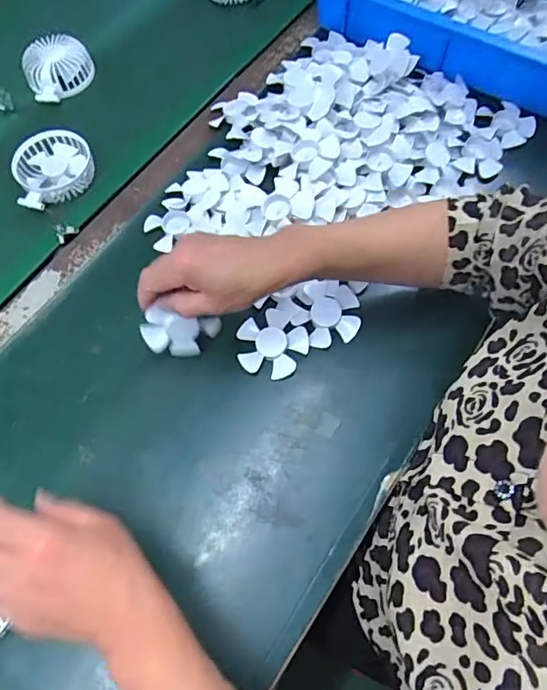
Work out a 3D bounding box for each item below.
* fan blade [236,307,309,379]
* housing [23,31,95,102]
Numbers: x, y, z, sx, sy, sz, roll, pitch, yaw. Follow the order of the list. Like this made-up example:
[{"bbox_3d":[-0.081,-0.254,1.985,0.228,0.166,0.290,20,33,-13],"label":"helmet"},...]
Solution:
[{"bbox_3d":[-0.001,-0.001,0.516,0.068,0.015,0.065,0,67,1],"label":"fan blade"},{"bbox_3d":[-0.293,-0.377,0.682,0.090,0.032,0.074,-32,109,-18],"label":"housing"}]

